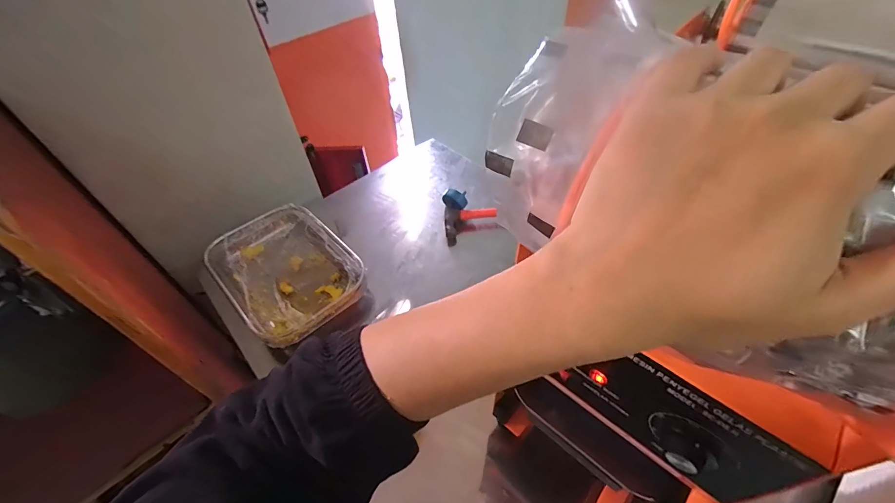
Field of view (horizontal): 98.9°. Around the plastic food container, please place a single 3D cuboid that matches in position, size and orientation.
[{"bbox_3d":[-0.325,0.027,0.752,0.270,0.069,0.219,36,58,27],"label":"plastic food container"}]

